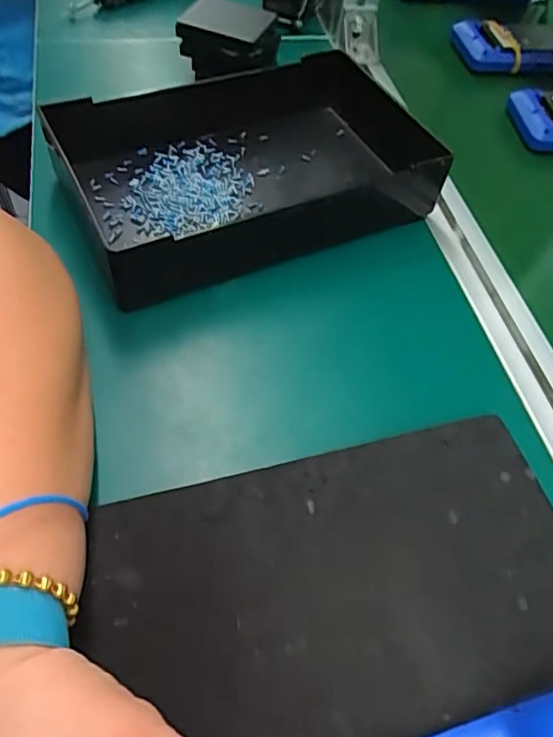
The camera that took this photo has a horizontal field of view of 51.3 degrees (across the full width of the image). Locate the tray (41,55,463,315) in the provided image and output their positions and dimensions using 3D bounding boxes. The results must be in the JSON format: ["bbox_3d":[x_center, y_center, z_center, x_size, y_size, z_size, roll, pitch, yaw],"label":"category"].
[{"bbox_3d":[-0.014,-0.158,0.433,0.285,0.065,0.178,-23,60,-19],"label":"tray"}]

